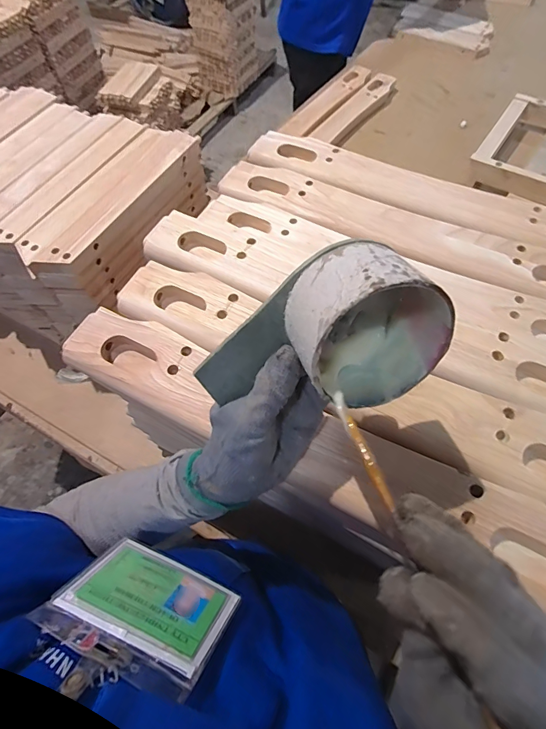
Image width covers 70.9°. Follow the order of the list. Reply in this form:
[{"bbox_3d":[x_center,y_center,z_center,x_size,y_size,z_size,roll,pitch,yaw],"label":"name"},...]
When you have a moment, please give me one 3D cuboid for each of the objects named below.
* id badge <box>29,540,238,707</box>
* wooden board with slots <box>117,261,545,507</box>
[{"bbox_3d":[-0.079,0.150,0.239,0.097,0.082,0.004,18,104,16],"label":"id badge"},{"bbox_3d":[0.066,0.014,0.353,0.486,0.026,0.073,24,66,15],"label":"wooden board with slots"}]

